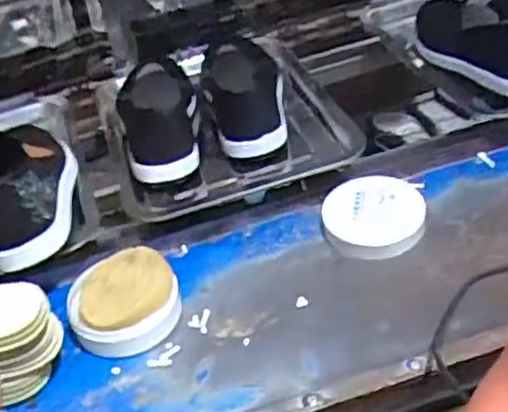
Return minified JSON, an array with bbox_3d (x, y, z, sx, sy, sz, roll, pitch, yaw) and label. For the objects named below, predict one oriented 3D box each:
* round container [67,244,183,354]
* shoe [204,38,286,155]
[{"bbox_3d":[-0.125,0.087,0.662,0.103,0.055,0.101,-8,36,6],"label":"round container"},{"bbox_3d":[-0.013,-0.144,0.874,0.097,0.087,0.270,-10,36,3],"label":"shoe"}]

